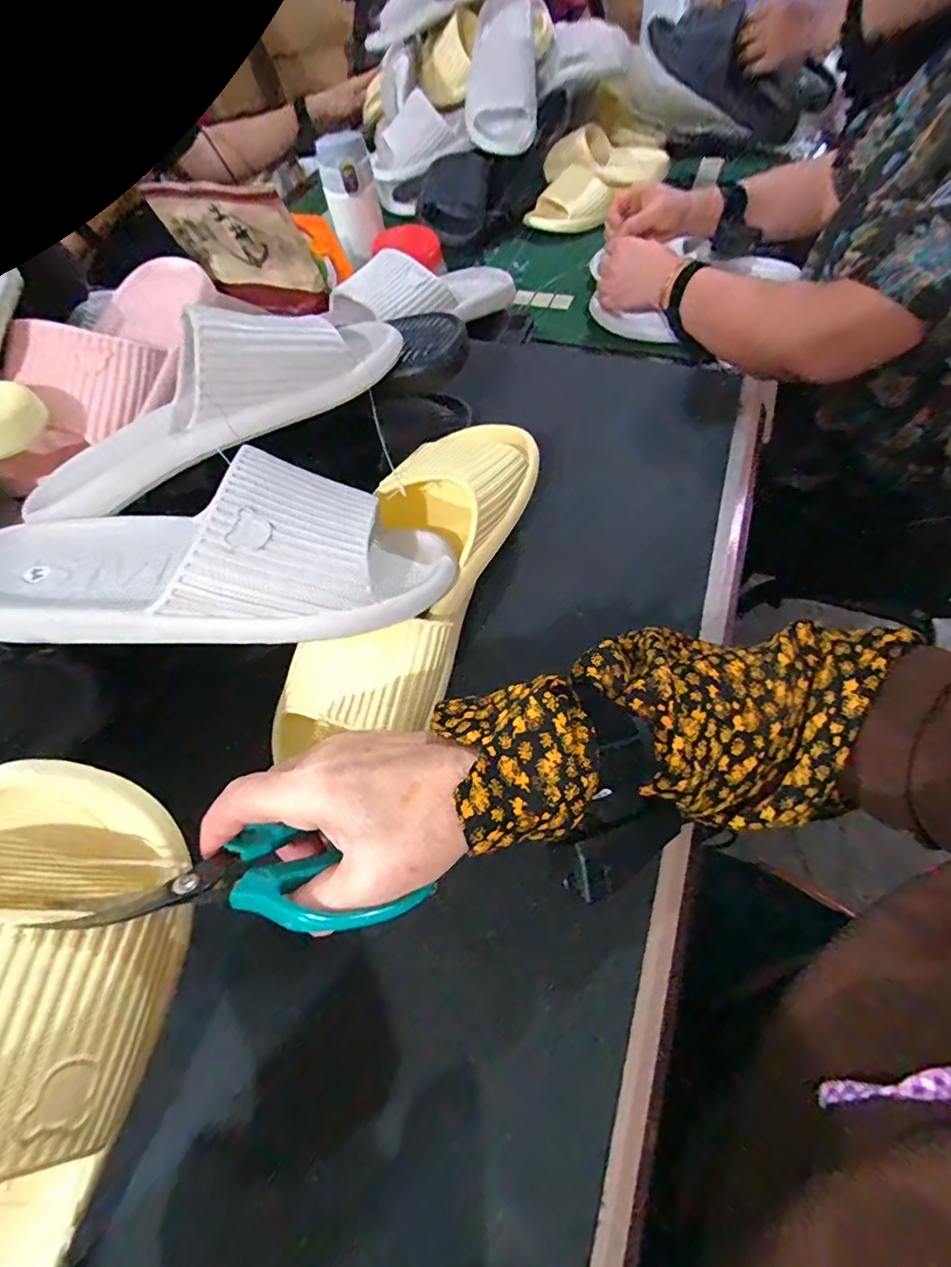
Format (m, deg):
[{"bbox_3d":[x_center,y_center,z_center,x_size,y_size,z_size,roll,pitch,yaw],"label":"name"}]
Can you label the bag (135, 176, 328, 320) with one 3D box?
[{"bbox_3d":[-0.273,-0.444,0.617,0.182,0.163,0.039,16,83,20],"label":"bag"}]

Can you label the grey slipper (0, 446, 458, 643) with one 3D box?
[{"bbox_3d":[-0.151,-0.038,0.307,0.271,0.077,0.111,-8,58,-1],"label":"grey slipper"}]

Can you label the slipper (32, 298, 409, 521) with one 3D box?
[{"bbox_3d":[-0.180,-0.172,0.346,0.269,0.071,0.094,-22,59,-9],"label":"slipper"}]

